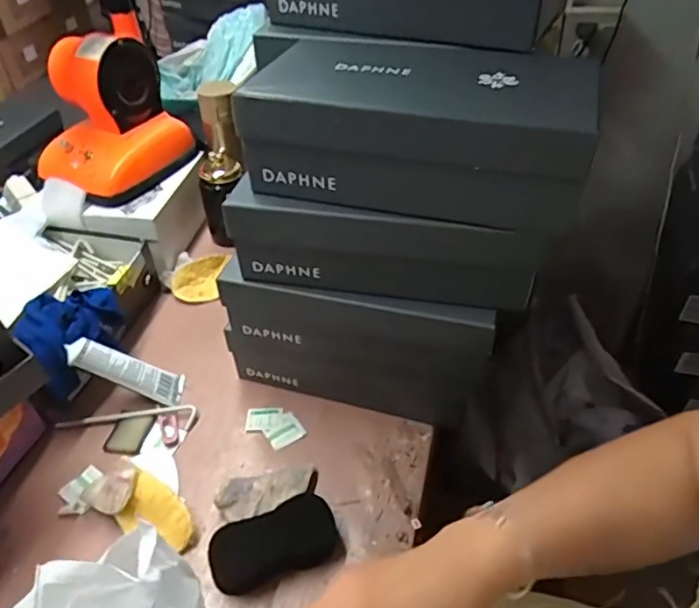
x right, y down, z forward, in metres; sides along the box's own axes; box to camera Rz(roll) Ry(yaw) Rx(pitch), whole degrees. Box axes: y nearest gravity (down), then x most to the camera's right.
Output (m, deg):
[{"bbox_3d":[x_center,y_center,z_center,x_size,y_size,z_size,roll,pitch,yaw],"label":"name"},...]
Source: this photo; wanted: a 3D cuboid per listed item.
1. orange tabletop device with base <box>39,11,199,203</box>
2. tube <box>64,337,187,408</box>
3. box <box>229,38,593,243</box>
[{"bbox_3d":[-0.380,-0.293,0.891,0.228,0.225,0.161,-34,51,-30],"label":"orange tabletop device with base"},{"bbox_3d":[-0.277,0.085,0.703,0.146,0.021,0.046,30,33,-28],"label":"tube"},{"bbox_3d":[0.059,-0.187,0.554,0.315,0.096,0.230,9,44,12],"label":"box"}]

